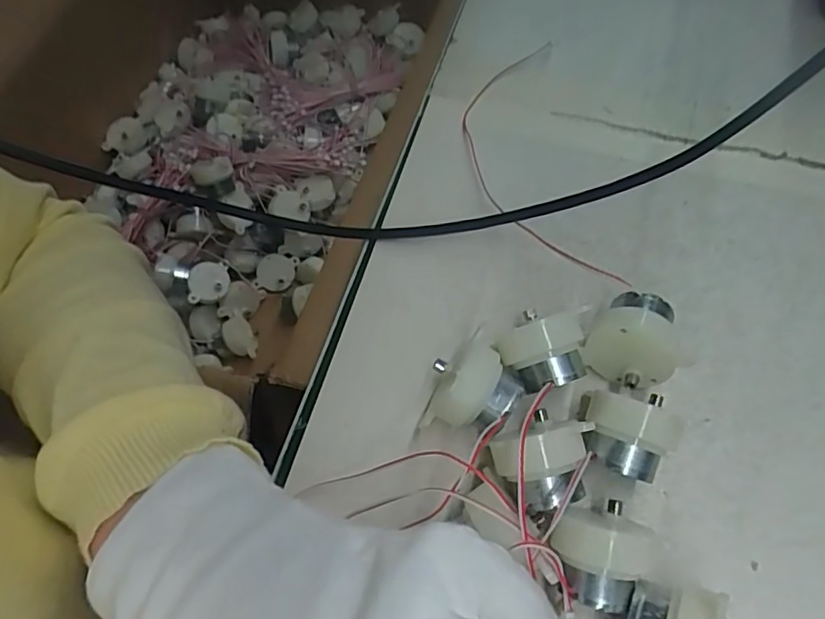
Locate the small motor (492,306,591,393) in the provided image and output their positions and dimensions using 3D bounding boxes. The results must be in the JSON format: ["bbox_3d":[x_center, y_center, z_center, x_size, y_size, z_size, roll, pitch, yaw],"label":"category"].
[{"bbox_3d":[0.049,0.017,0.217,0.033,0.031,0.025,-8,65,-2],"label":"small motor"}]

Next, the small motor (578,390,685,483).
[{"bbox_3d":[0.076,0.047,0.205,0.034,0.031,0.026,8,66,6],"label":"small motor"}]

